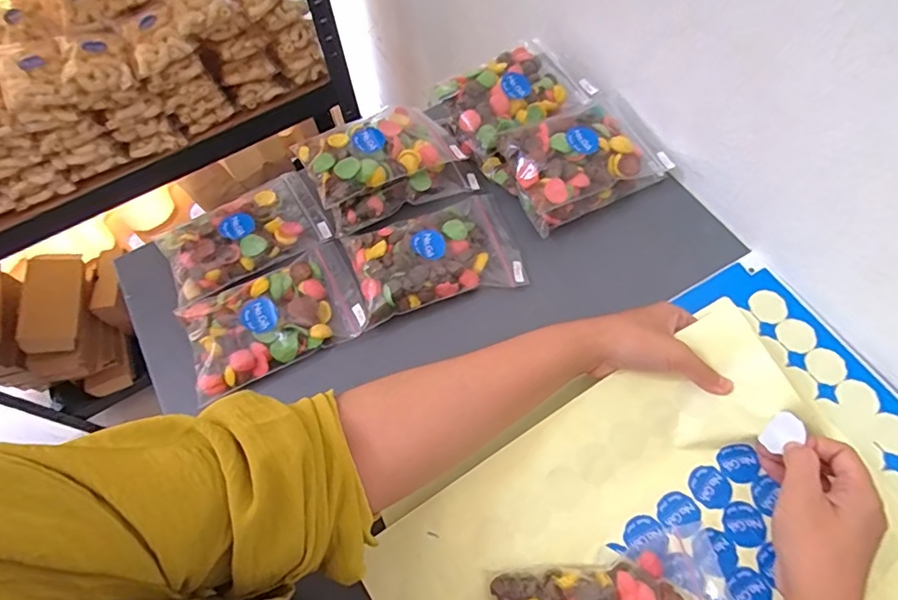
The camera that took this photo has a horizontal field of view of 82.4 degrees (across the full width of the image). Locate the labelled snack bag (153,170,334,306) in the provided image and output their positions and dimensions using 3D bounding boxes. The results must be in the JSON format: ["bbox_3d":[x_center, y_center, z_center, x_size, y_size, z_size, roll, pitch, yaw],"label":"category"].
[{"bbox_3d":[-0.193,-0.064,0.481,0.140,0.027,0.105,-30,66,-11],"label":"labelled snack bag"}]

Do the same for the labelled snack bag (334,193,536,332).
[{"bbox_3d":[-0.015,-0.043,0.448,0.147,0.021,0.095,-17,64,-6],"label":"labelled snack bag"}]

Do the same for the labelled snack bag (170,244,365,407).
[{"bbox_3d":[-0.150,0.013,0.436,0.147,0.021,0.093,-25,65,-10],"label":"labelled snack bag"}]

